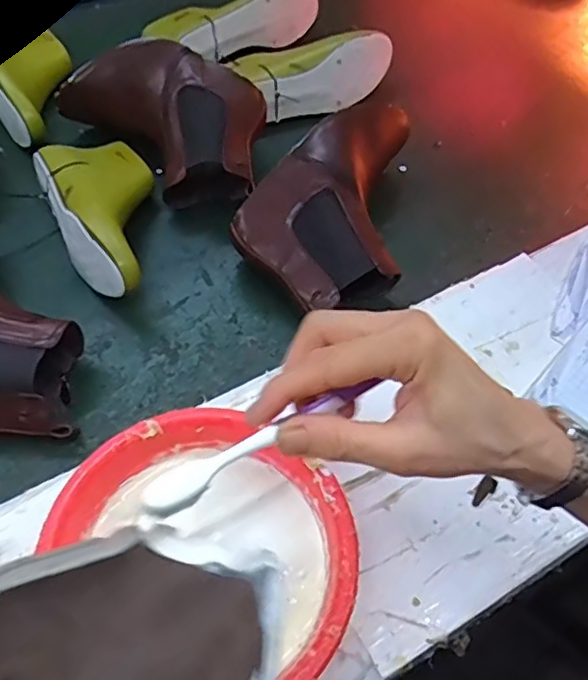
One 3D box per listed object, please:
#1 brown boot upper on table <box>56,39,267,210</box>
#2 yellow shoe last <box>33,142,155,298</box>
[{"bbox_3d":[-0.160,-0.235,0.677,0.243,0.116,0.138,5,56,2],"label":"brown boot upper on table"},{"bbox_3d":[-0.190,-0.133,0.630,0.107,0.084,0.221,-23,59,-16],"label":"yellow shoe last"}]

